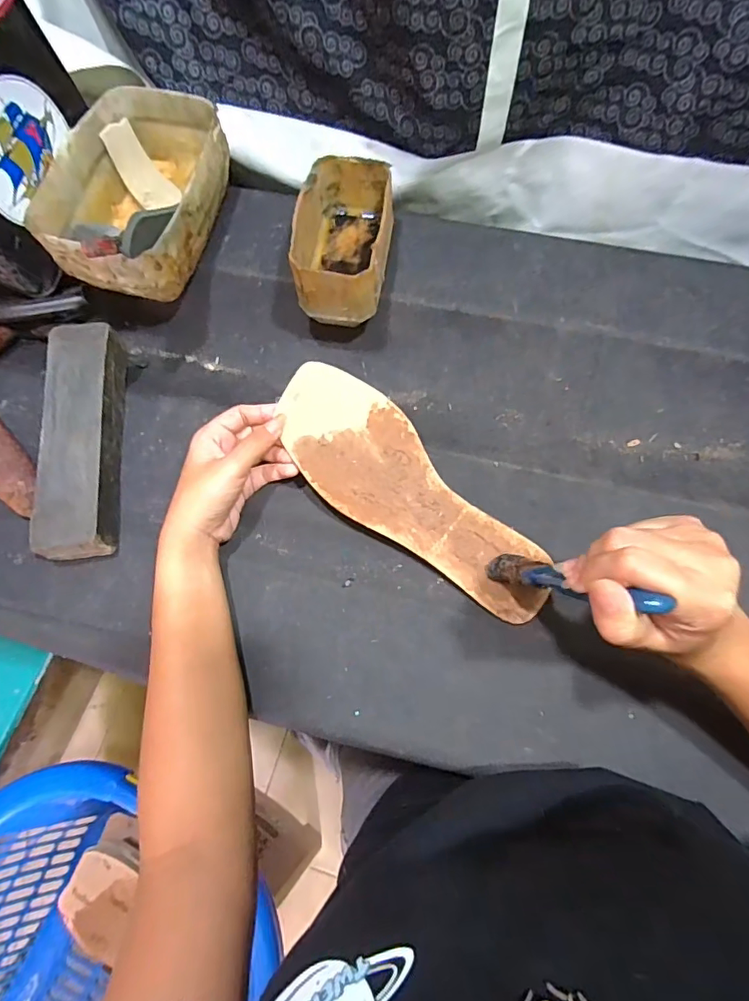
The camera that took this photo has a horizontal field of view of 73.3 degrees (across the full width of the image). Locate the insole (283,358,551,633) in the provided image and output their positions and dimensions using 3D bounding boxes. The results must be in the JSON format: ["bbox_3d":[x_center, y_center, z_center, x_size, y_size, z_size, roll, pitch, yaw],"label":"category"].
[{"bbox_3d":[0.026,-0.004,0.381,0.245,0.010,0.083,43,79,4],"label":"insole"}]

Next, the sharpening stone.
[{"bbox_3d":[-0.240,-0.050,0.412,0.057,0.037,0.198,-5,72,1],"label":"sharpening stone"}]

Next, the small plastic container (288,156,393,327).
[{"bbox_3d":[-0.026,-0.224,0.440,0.075,0.063,0.134,7,73,4],"label":"small plastic container"}]

